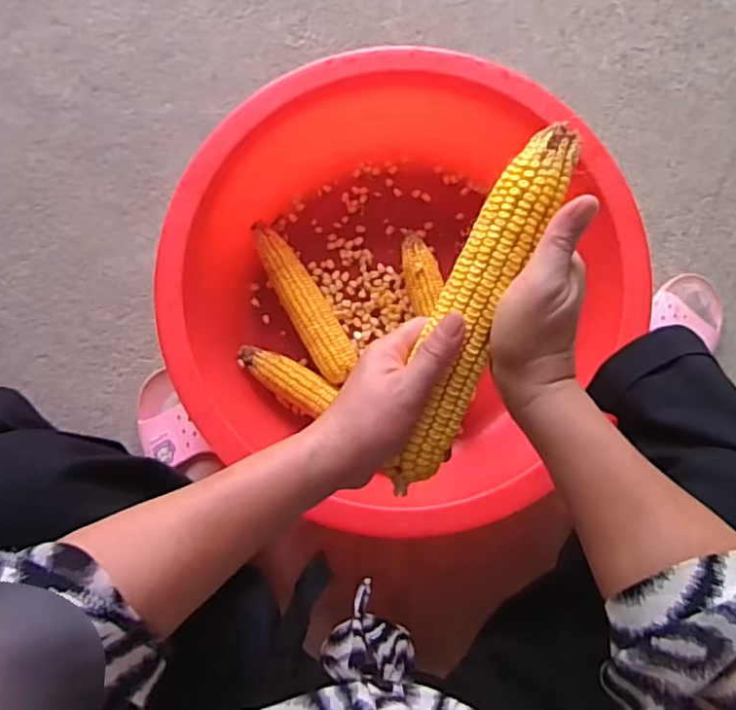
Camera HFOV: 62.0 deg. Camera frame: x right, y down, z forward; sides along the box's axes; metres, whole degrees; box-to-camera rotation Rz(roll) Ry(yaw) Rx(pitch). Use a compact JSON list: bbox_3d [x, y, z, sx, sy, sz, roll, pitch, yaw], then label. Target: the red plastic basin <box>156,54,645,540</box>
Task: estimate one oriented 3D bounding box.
[{"bbox_3d":[0.027,-0.088,0.725,0.471,0.172,0.492,0,87,1],"label":"red plastic basin"}]

